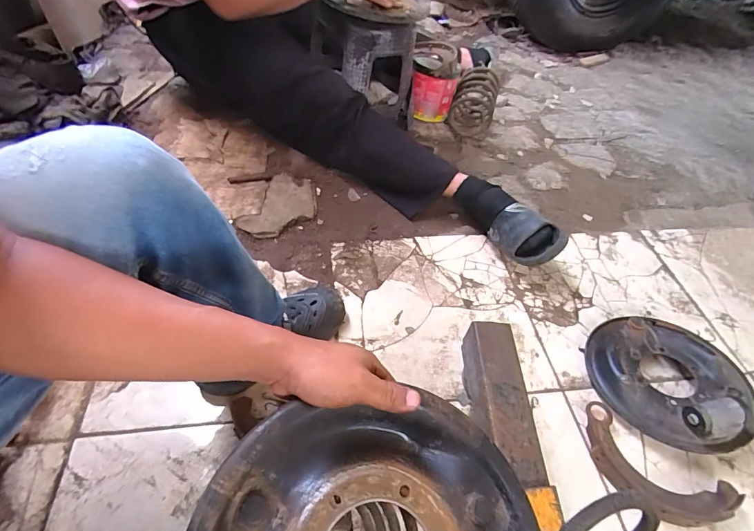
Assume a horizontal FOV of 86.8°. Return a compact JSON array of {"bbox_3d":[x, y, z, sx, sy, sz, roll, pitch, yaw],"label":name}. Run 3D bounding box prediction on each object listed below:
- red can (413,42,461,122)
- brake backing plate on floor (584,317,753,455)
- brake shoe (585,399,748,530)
[{"bbox_3d":[0.178,-0.567,1.263,0.130,0.194,0.149,9,49,0],"label":"red can"},{"bbox_3d":[0.543,0.191,0.731,0.277,0.085,0.256,2,49,-3],"label":"brake backing plate on floor"},{"bbox_3d":[0.434,0.326,0.632,0.224,0.031,0.119,33,54,22],"label":"brake shoe"}]

